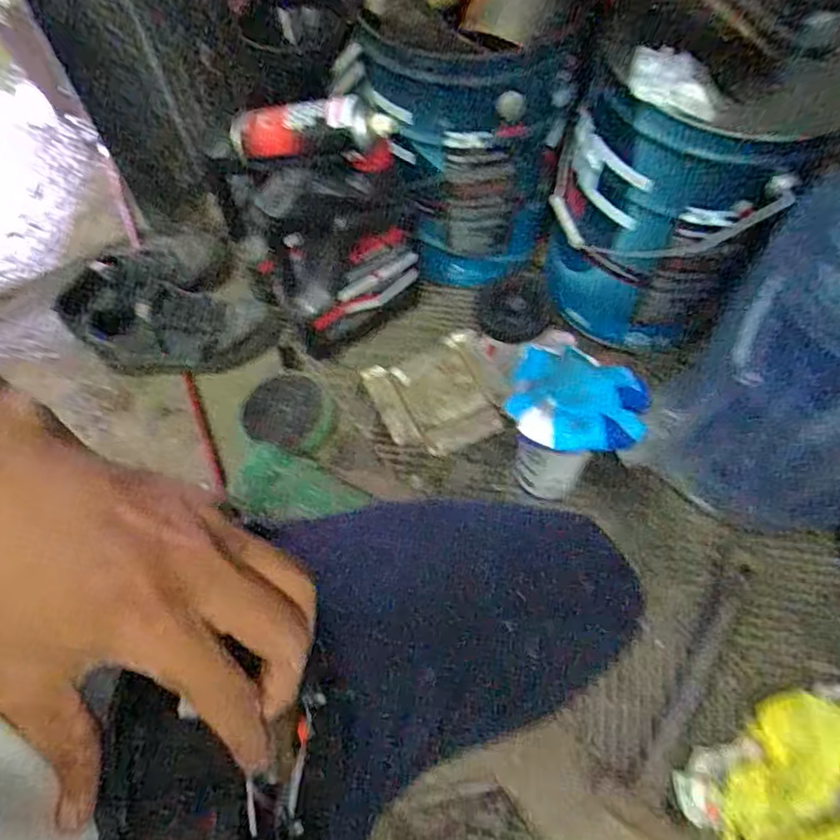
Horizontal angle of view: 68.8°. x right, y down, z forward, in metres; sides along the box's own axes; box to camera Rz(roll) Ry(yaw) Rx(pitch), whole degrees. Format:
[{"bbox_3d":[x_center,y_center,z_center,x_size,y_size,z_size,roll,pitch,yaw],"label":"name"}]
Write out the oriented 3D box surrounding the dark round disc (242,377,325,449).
[{"bbox_3d":[-0.203,-0.015,0.910,0.112,0.019,0.110,0,60,1],"label":"dark round disc"}]

